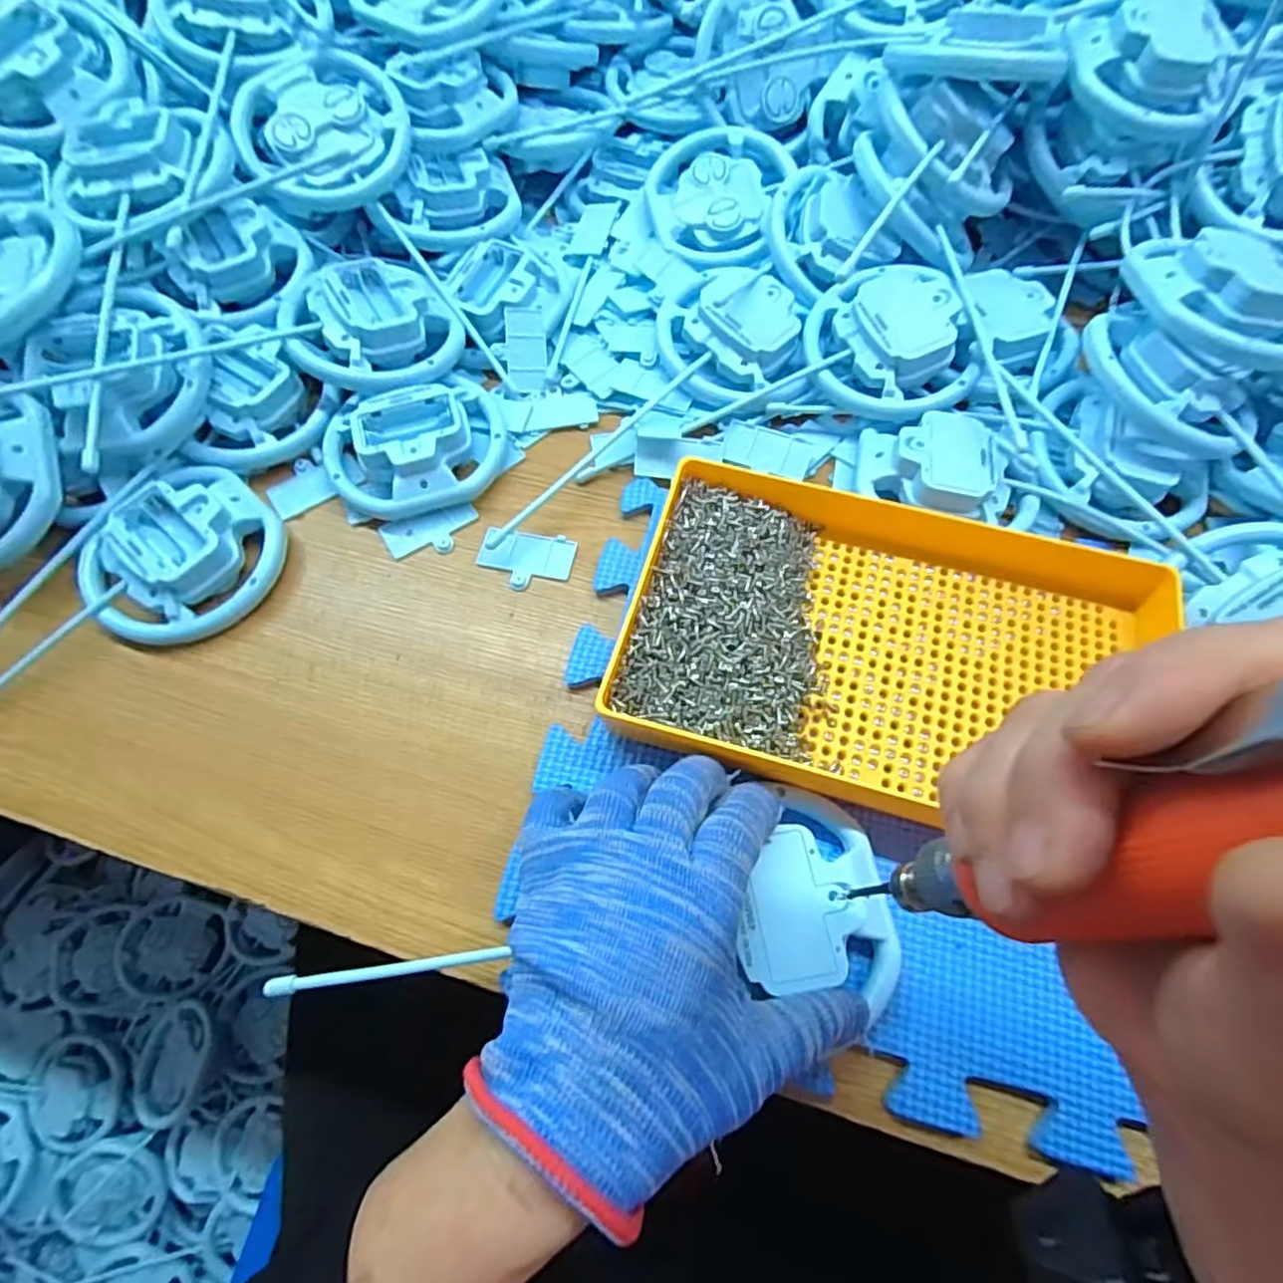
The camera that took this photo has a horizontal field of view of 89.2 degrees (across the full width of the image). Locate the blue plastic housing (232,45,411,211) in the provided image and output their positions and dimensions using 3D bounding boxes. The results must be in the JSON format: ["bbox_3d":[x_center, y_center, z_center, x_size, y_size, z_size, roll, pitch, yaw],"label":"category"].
[{"bbox_3d":[-0.205,-0.328,0.421,0.103,0.033,0.099,-26,87,-11],"label":"blue plastic housing"}]

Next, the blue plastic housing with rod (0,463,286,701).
[{"bbox_3d":[-0.309,-0.019,0.337,0.231,0.031,0.110,-32,69,-14],"label":"blue plastic housing with rod"}]

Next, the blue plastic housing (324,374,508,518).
[{"bbox_3d":[-0.134,-0.118,0.384,0.102,0.033,0.088,-15,66,-7],"label":"blue plastic housing"}]

